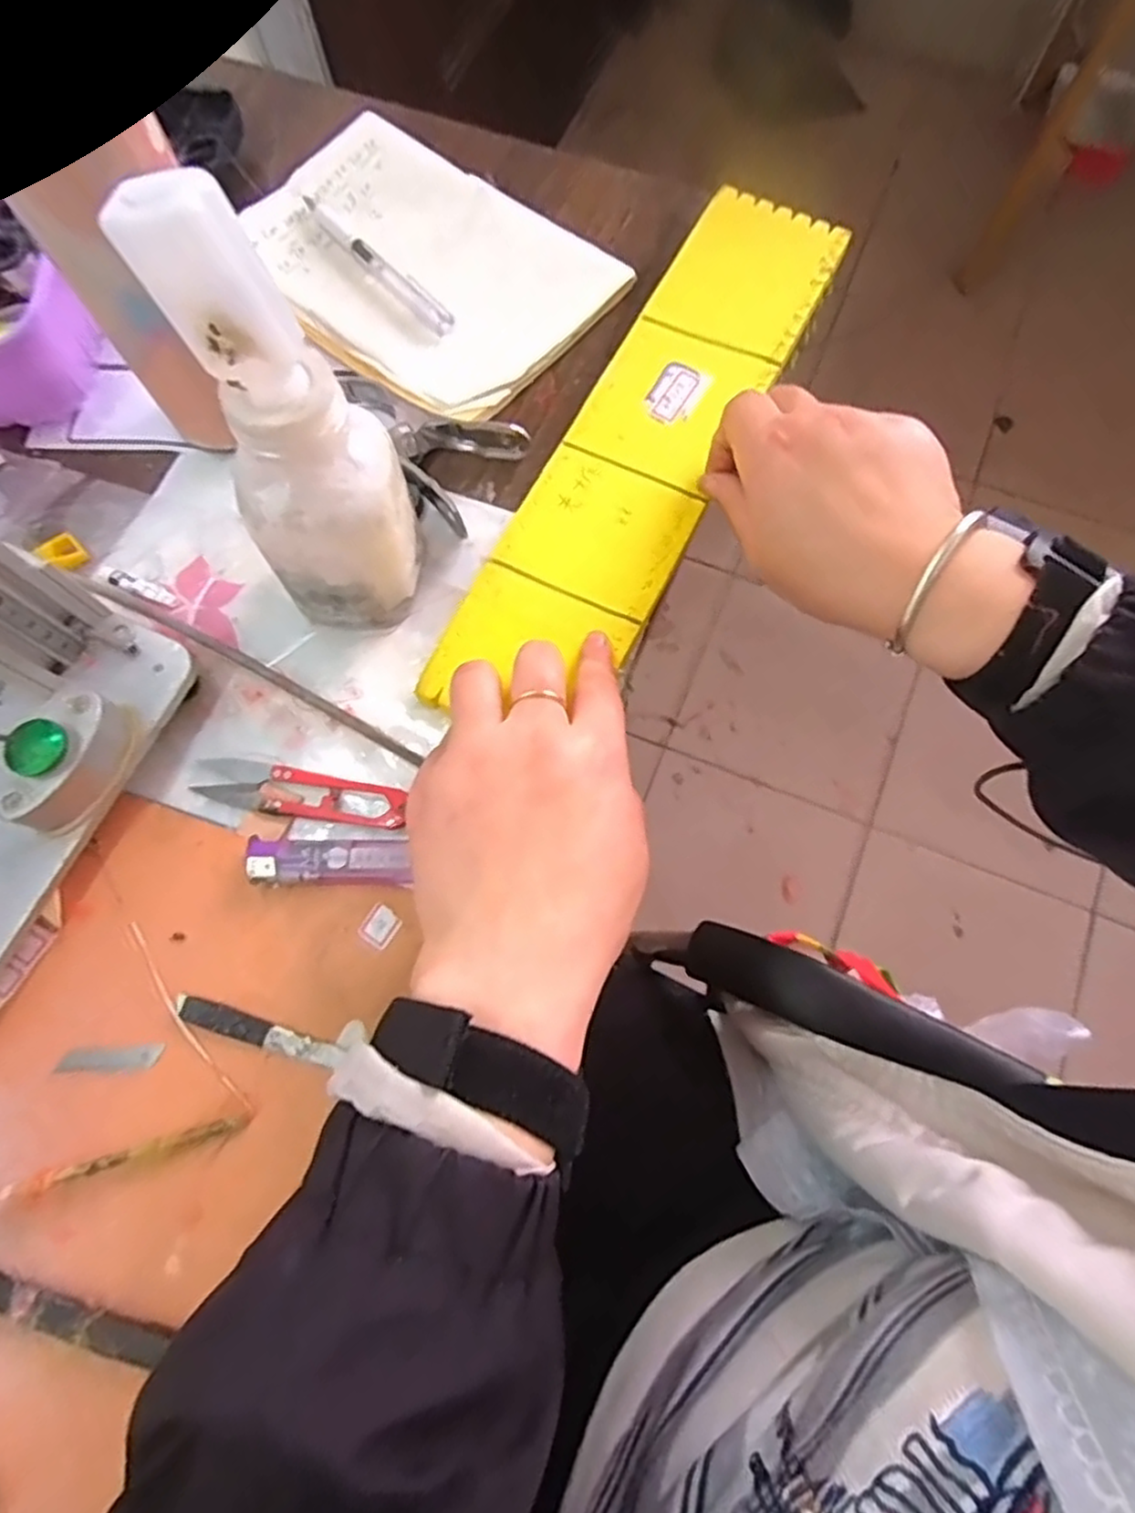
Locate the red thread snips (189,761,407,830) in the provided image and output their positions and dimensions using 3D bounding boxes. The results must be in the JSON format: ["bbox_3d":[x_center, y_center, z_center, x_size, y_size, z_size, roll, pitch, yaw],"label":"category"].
[{"bbox_3d":[-0.121,0.016,0.324,0.099,0.006,0.021,9,73,4],"label":"red thread snips"}]

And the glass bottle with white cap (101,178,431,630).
[{"bbox_3d":[-0.099,-0.111,0.273,0.062,0.175,0.051,-1,73,0],"label":"glass bottle with white cap"}]

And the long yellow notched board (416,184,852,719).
[{"bbox_3d":[0.044,-0.161,0.364,0.084,0.005,0.335,29,77,9],"label":"long yellow notched board"}]

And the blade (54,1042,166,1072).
[{"bbox_3d":[-0.187,0.123,0.295,0.044,0.004,0.009,-4,66,5],"label":"blade"}]

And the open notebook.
[{"bbox_3d":[-0.085,-0.281,0.410,0.206,0.006,0.140,38,77,11],"label":"open notebook"}]

